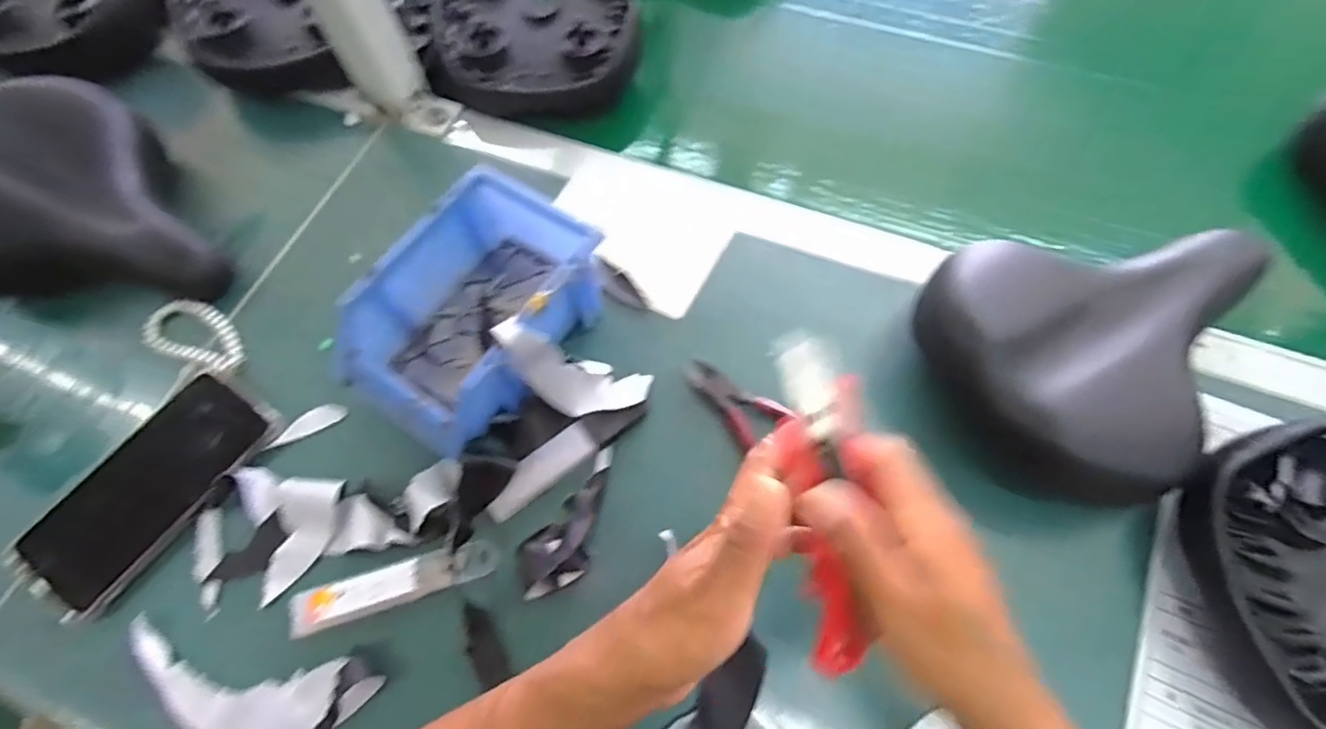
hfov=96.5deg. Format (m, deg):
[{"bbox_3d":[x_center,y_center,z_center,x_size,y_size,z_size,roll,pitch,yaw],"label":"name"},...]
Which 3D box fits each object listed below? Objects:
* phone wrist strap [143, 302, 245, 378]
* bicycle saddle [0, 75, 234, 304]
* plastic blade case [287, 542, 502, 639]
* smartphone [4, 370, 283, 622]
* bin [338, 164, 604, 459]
[{"bbox_3d":[-0.366,-0.024,0.468,0.094,0.015,0.047,17,67,11],"label":"phone wrist strap"},{"bbox_3d":[-0.483,-0.139,0.481,0.267,0.092,0.183,20,68,12],"label":"bicycle saddle"},{"bbox_3d":[-0.170,0.141,0.376,0.126,0.014,0.025,-16,65,-4],"label":"plastic blade case"},{"bbox_3d":[-0.353,0.085,0.406,0.088,0.013,0.166,29,71,11],"label":"smartphone"},{"bbox_3d":[-0.127,-0.039,0.422,0.114,0.082,0.180,33,71,16],"label":"bin"}]

